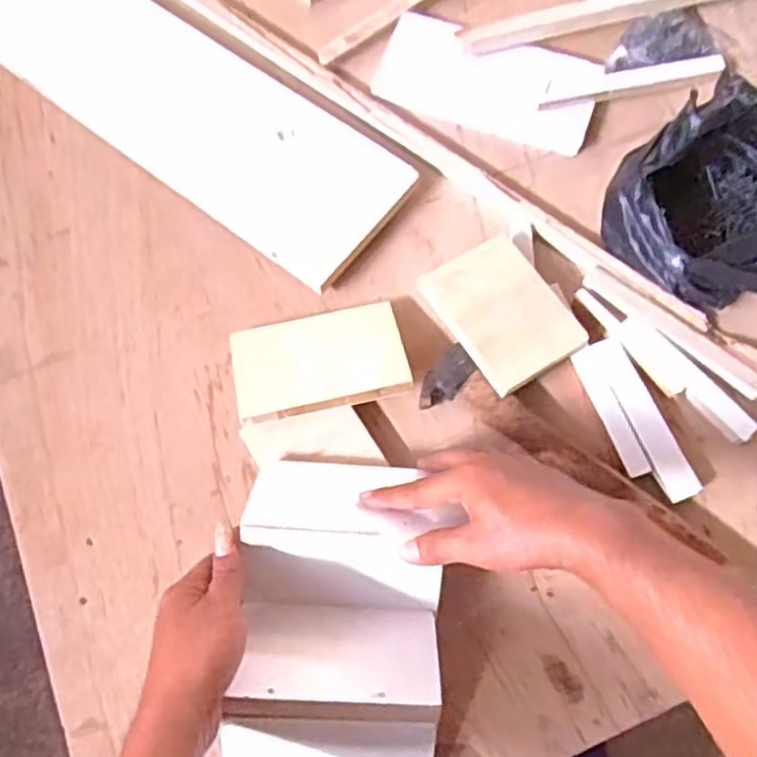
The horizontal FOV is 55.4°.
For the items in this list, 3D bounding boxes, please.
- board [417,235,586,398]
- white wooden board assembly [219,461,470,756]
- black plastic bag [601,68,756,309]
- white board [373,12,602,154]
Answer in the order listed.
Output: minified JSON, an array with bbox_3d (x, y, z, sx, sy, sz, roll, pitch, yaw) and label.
[{"bbox_3d":[0.108,-0.060,0.628,0.092,0.017,0.127,-33,77,-7],"label":"board"},{"bbox_3d":[-0.027,0.178,0.525,0.145,0.078,0.240,5,73,3],"label":"white wooden board assembly"},{"bbox_3d":[0.310,-0.163,0.645,0.172,0.087,0.172,41,78,13],"label":"black plastic bag"},{"bbox_3d":[0.110,-0.303,0.729,0.216,0.022,0.103,16,74,6],"label":"white board"}]

